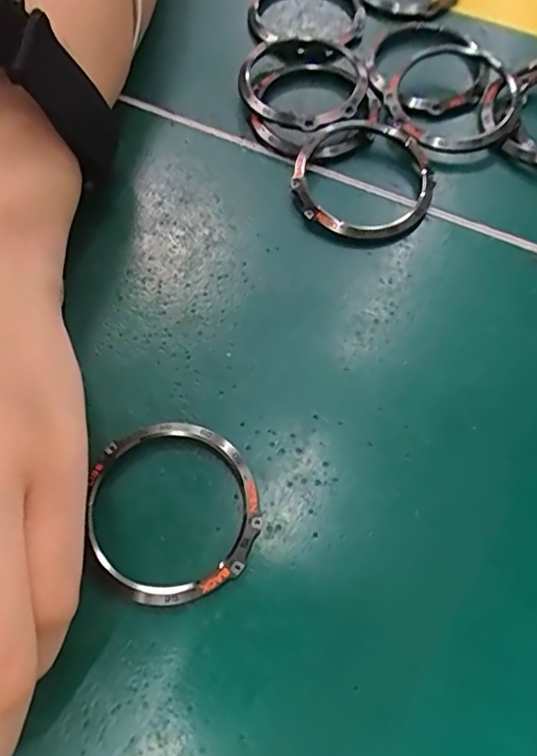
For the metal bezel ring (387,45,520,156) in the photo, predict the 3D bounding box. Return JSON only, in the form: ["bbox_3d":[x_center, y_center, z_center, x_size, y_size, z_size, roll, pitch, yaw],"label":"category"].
[{"bbox_3d":[0.067,-0.103,0.198,0.047,0.009,0.049,-1,68,4],"label":"metal bezel ring"}]

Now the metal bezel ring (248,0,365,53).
[{"bbox_3d":[0.017,-0.153,0.225,0.047,0.007,0.049,0,65,-1],"label":"metal bezel ring"}]

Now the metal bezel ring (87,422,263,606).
[{"bbox_3d":[-0.025,0.035,0.146,0.044,0.005,0.046,0,65,-1],"label":"metal bezel ring"}]

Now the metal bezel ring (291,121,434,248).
[{"bbox_3d":[0.033,-0.068,0.189,0.048,0.009,0.046,0,68,-1],"label":"metal bezel ring"}]

